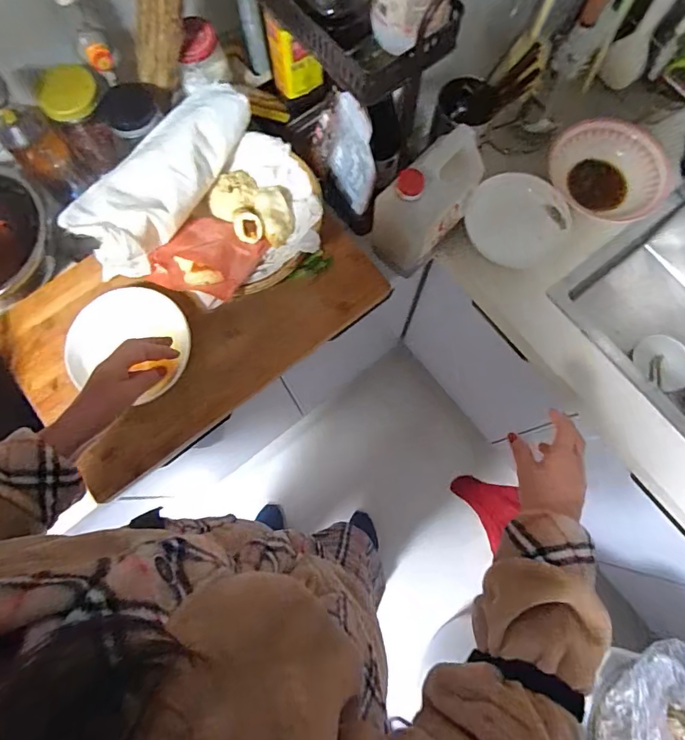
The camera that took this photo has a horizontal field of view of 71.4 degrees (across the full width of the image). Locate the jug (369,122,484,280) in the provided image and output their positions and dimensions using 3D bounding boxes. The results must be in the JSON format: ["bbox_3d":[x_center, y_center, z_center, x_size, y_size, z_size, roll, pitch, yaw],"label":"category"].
[{"bbox_3d":[0.127,-0.255,0.741,0.090,0.199,0.171,40,79,11],"label":"jug"}]

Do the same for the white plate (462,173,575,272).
[{"bbox_3d":[0.315,-0.271,0.868,0.174,0.016,0.159,0,90,14],"label":"white plate"}]

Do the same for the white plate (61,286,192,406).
[{"bbox_3d":[-0.338,-0.047,0.749,0.199,0.036,0.165,17,76,6],"label":"white plate"}]

